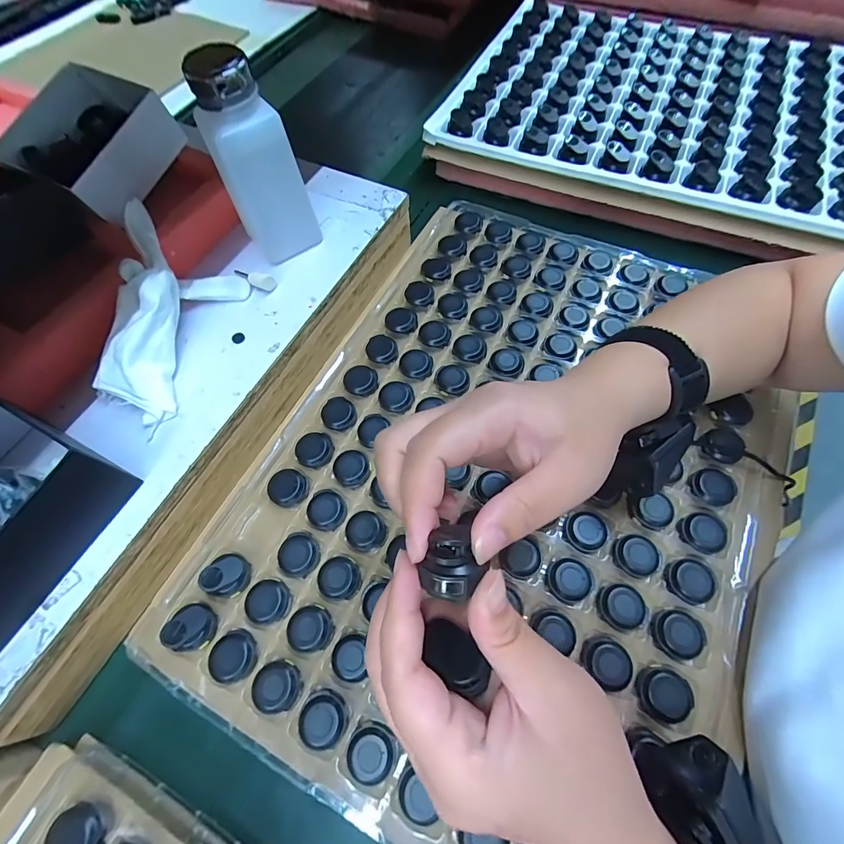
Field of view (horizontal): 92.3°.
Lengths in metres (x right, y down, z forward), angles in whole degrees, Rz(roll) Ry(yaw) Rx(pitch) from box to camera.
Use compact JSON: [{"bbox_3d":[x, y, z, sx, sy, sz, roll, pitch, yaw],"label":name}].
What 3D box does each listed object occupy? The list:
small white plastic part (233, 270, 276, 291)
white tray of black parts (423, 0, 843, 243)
[{"bbox_3d":[-0.145,-0.124,0.345,0.045,0.010,0.013,22,67,12],"label":"small white plastic part"},{"bbox_3d":[0.306,-0.385,0.477,0.497,0.034,0.349,23,67,13],"label":"white tray of black parts"}]

